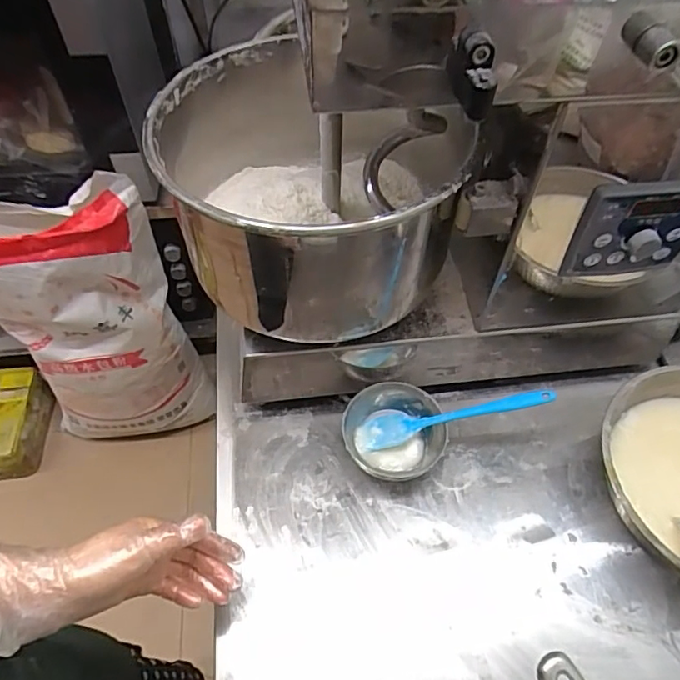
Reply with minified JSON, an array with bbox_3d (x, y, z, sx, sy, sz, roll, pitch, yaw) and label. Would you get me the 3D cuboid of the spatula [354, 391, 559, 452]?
[{"bbox_3d":[0.121,0.080,0.583,0.211,0.013,0.042,-16,53,13],"label":"spatula"}]

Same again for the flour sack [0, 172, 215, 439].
[{"bbox_3d":[-0.550,-0.011,1.217,0.377,0.724,0.199,-12,55,-9],"label":"flour sack"}]

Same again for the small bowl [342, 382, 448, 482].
[{"bbox_3d":[0.062,0.107,0.603,0.113,0.049,0.104,-2,54,-1],"label":"small bowl"}]

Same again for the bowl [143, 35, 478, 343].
[{"bbox_3d":[-0.037,-0.157,0.542,0.258,0.164,0.301,-8,54,-5],"label":"bowl"}]

